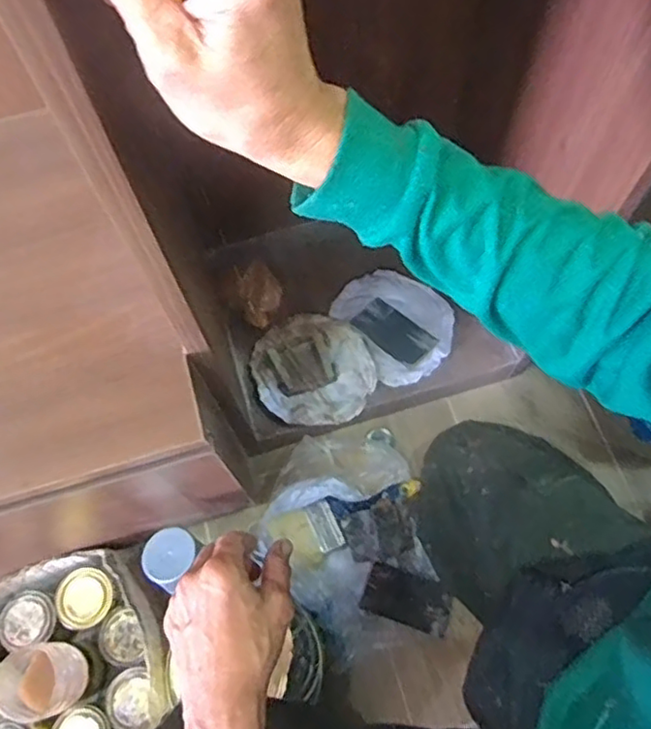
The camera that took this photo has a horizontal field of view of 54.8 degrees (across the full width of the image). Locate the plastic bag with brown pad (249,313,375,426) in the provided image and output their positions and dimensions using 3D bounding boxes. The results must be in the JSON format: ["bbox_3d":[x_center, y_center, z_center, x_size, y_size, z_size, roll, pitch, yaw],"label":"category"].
[{"bbox_3d":[-0.021,0.006,0.910,0.176,0.031,0.160,40,74,16],"label":"plastic bag with brown pad"}]

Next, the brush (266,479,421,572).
[{"bbox_3d":[0.027,0.202,0.887,0.209,0.044,0.088,-33,71,-11],"label":"brush"}]

